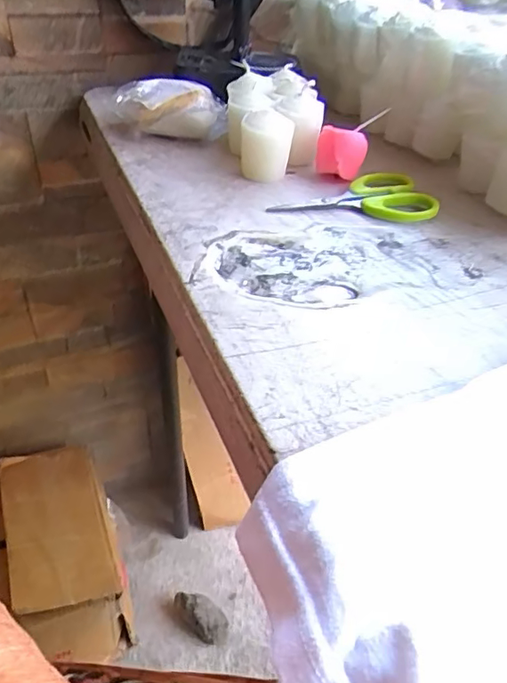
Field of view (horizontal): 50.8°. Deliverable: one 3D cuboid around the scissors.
[{"bbox_3d":[0.069,-0.104,0.381,0.113,0.015,0.056,0,41,-3],"label":"scissors"}]

